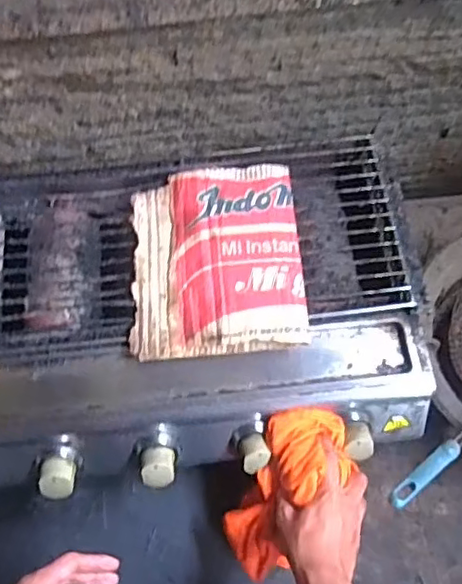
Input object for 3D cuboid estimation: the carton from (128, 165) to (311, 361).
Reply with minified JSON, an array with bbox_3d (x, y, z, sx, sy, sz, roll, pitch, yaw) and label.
[{"bbox_3d":[-0.017,-0.043,0.715,0.198,0.030,0.230,-5,64,-1],"label":"carton"}]

